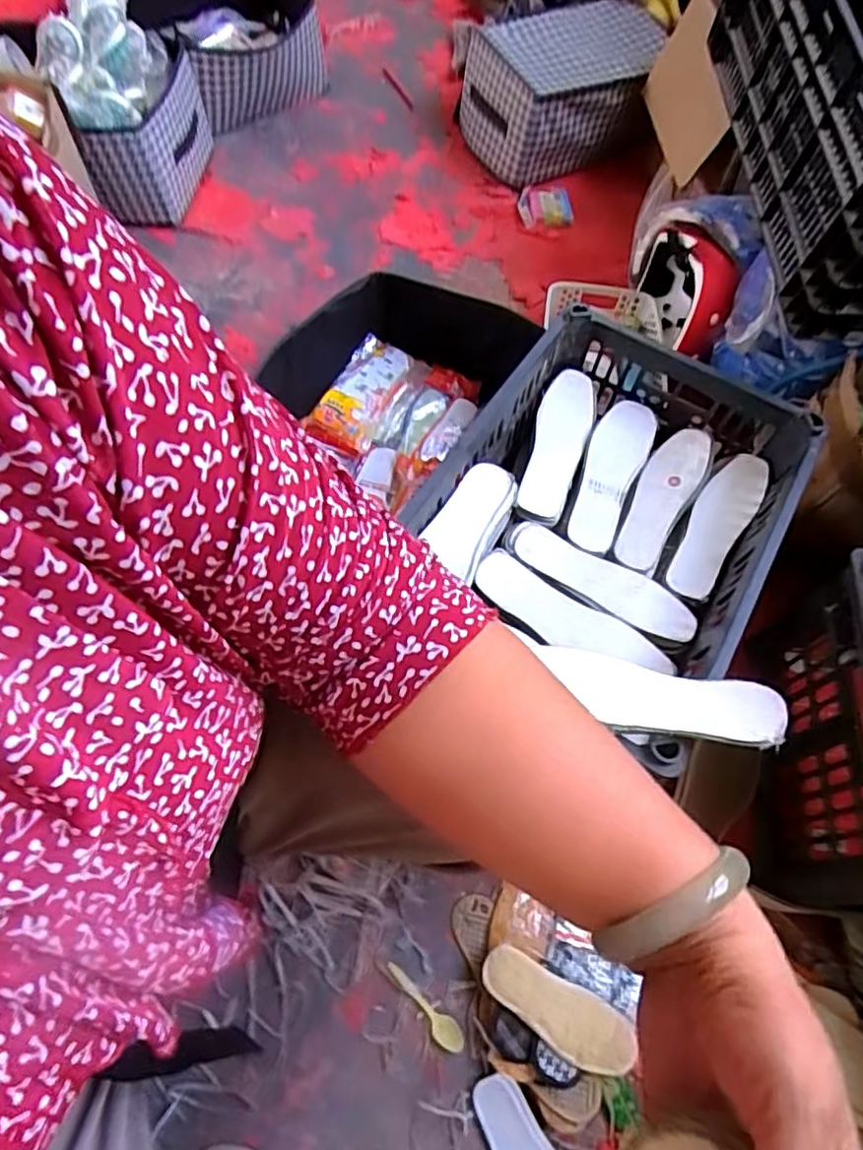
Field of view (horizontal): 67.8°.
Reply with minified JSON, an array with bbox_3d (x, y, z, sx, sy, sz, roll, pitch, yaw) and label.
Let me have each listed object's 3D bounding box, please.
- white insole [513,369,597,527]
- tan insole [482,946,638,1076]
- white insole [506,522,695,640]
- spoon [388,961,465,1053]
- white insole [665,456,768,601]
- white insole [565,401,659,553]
[{"bbox_3d":[0.158,-0.163,0.803,0.067,0.019,0.220,17,64,6],"label":"white insole"},{"bbox_3d":[0.129,0.446,0.657,0.159,0.024,0.061,28,66,11],"label":"tan insole"},{"bbox_3d":[0.192,0.002,0.734,0.225,0.015,0.065,33,67,13],"label":"white insole"},{"bbox_3d":[-0.008,0.461,0.688,0.105,0.005,0.024,42,69,17],"label":"spoon"},{"bbox_3d":[0.342,-0.061,0.778,0.066,0.018,0.214,18,64,43],"label":"white insole"},{"bbox_3d":[0.221,-0.131,0.793,0.067,0.014,0.221,23,65,9],"label":"white insole"}]

